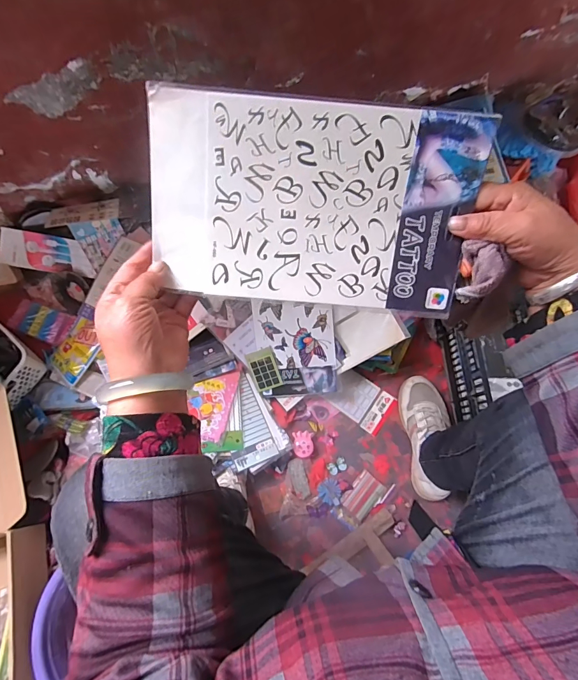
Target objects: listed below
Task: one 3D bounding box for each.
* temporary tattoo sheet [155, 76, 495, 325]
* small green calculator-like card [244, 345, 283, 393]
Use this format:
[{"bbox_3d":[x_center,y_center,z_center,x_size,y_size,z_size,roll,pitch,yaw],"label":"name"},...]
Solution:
[{"bbox_3d":[0.018,-0.112,0.317,0.267,0.009,0.158,6,110,0],"label":"temporary tattoo sheet"},{"bbox_3d":[-0.051,0.061,0.772,0.058,0.004,0.085,-18,99,6],"label":"small green calculator-like card"}]

